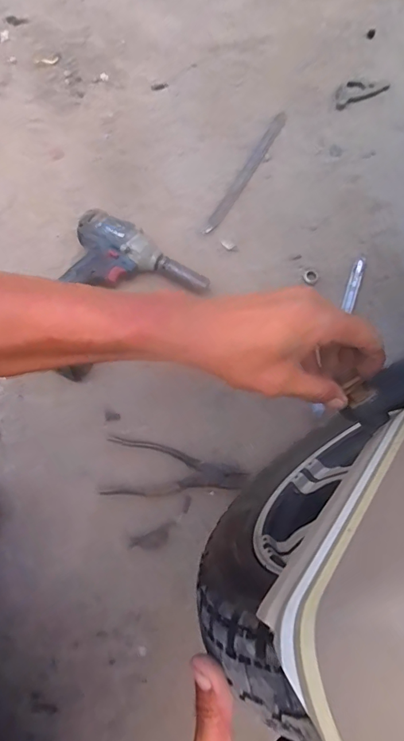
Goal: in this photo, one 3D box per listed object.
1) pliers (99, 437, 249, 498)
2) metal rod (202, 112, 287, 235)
[{"bbox_3d":[-0.034,0.134,0.585,0.182,0.017,0.073,6,72,-2],"label":"pliers"},{"bbox_3d":[0.078,-0.339,0.746,0.023,0.010,0.289,28,73,5],"label":"metal rod"}]

